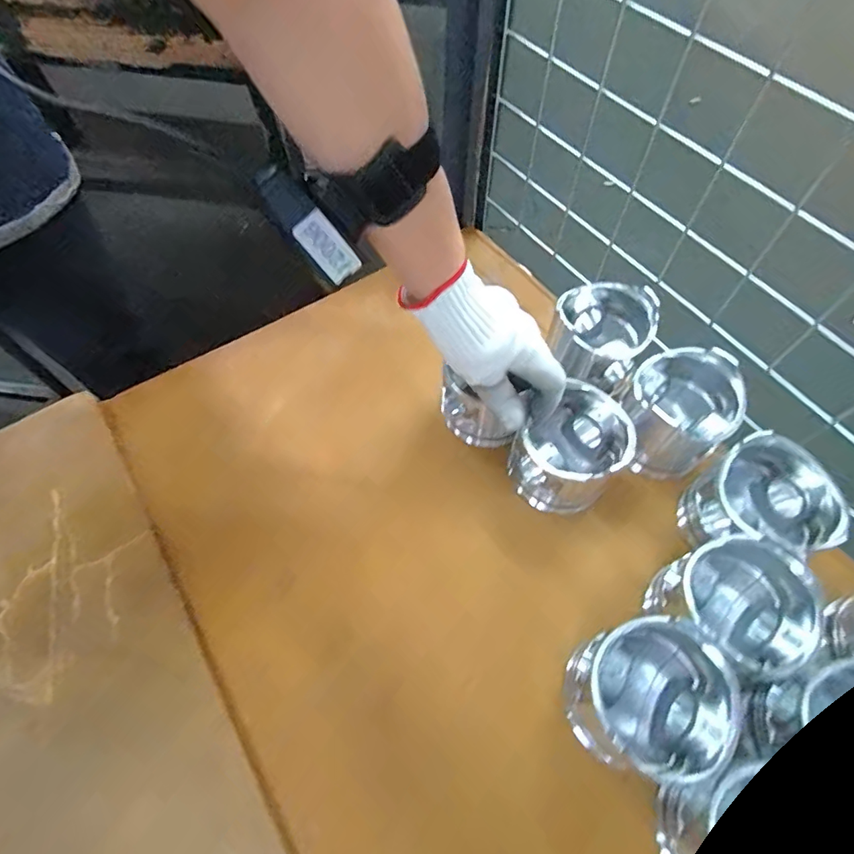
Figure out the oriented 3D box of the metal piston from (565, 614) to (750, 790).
[{"bbox_3d":[0.147,0.185,0.335,0.091,0.081,0.089,1,59,-1],"label":"metal piston"}]

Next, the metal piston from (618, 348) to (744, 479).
[{"bbox_3d":[0.219,-0.012,0.436,0.087,0.078,0.093,30,63,15],"label":"metal piston"}]

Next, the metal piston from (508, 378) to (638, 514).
[{"bbox_3d":[0.122,0.023,0.424,0.079,0.071,0.084,1,59,-1],"label":"metal piston"}]

